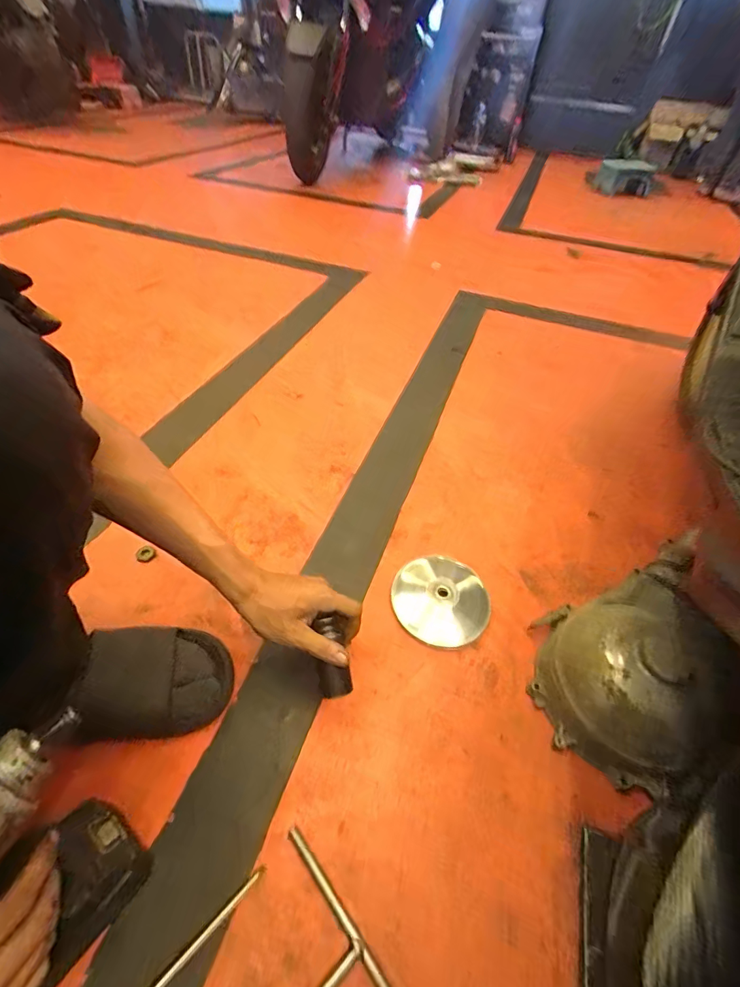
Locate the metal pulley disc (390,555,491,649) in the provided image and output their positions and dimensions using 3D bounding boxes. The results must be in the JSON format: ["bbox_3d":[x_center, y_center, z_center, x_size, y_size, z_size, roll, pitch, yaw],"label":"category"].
[{"bbox_3d":[0.098,0.143,0.561,0.130,0.020,0.128,2,48,-3],"label":"metal pulley disc"}]

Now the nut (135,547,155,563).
[{"bbox_3d":[-0.325,0.089,0.593,0.024,0.006,0.024,2,48,-3],"label":"nut"}]

